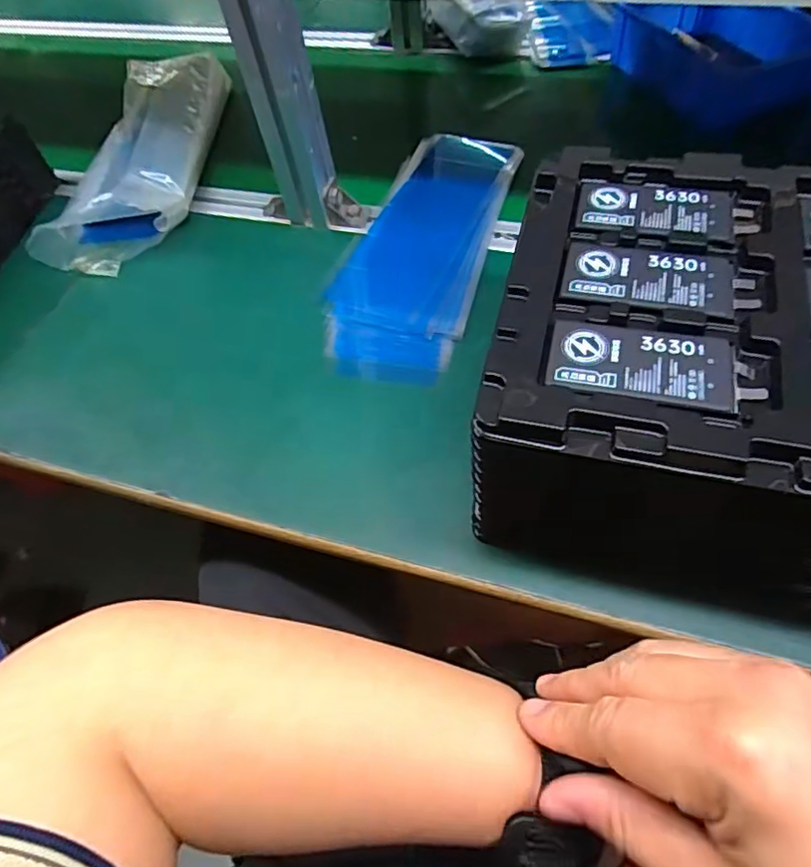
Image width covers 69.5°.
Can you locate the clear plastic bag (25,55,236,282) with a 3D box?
[{"bbox_3d":[-0.258,-0.293,0.607,0.137,0.066,0.312,7,63,12],"label":"clear plastic bag"}]

